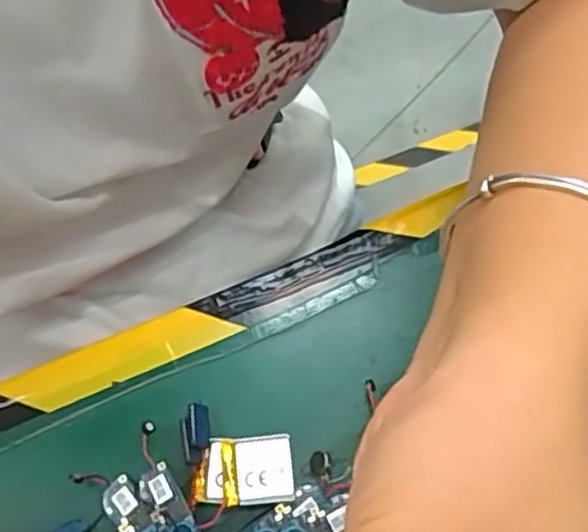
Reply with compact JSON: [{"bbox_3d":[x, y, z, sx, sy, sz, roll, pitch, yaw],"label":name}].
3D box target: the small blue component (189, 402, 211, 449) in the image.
[{"bbox_3d":[-0.032,0.054,0.238,0.006,0.005,0.015,-7,61,-1],"label":"small blue component"}]

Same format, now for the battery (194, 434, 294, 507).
[{"bbox_3d":[-0.017,0.067,0.231,0.032,0.008,0.021,-3,61,1],"label":"battery"}]

